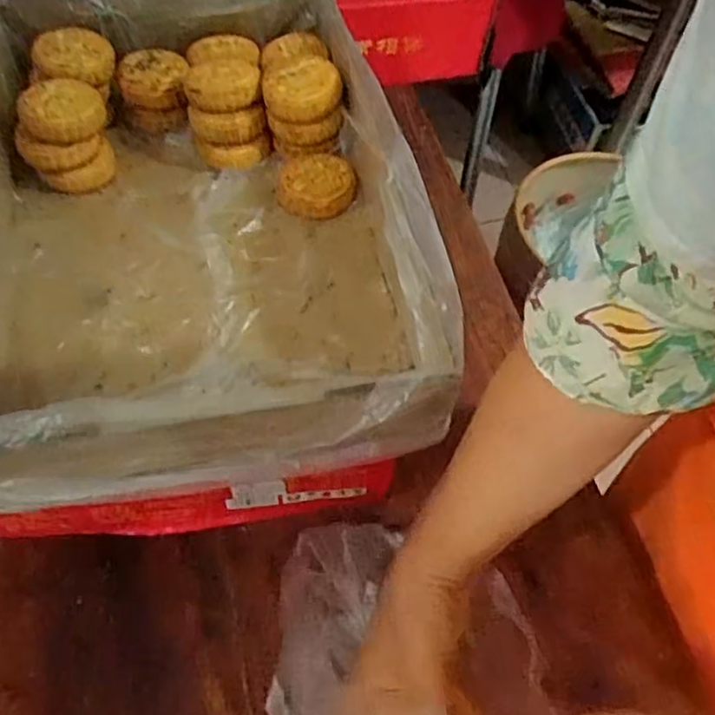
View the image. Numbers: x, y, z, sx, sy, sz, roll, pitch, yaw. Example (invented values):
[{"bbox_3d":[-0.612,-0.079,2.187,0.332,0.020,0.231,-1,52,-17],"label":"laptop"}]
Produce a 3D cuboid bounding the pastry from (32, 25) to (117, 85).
[{"bbox_3d":[-0.241,-0.260,0.587,0.063,0.016,0.063,-16,83,-22],"label":"pastry"}]

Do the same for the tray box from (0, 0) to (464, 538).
[{"bbox_3d":[-0.125,-0.119,0.537,0.324,0.097,0.444,-7,57,-8],"label":"tray box"}]

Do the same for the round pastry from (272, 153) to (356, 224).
[{"bbox_3d":[-0.035,-0.149,0.595,0.069,0.019,0.062,-25,62,-19],"label":"round pastry"}]

